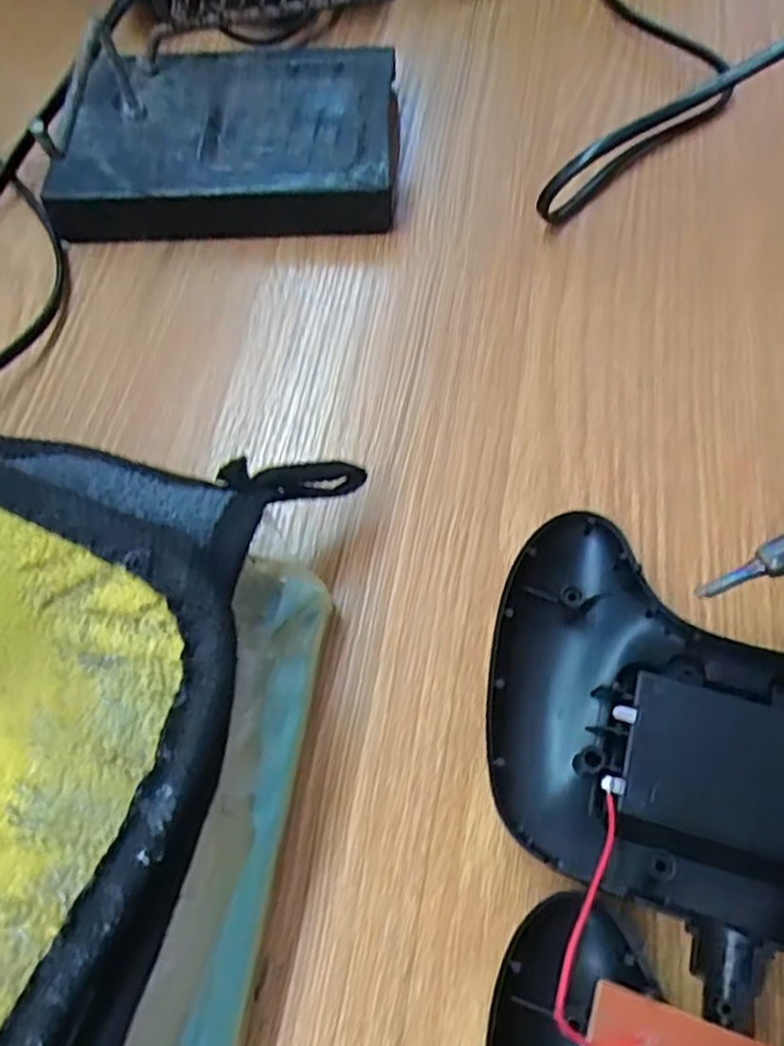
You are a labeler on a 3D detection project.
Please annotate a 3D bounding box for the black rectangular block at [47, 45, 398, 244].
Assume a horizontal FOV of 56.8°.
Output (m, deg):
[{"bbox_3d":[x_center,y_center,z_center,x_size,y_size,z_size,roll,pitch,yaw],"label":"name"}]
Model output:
[{"bbox_3d":[-0.063,-0.149,0.283,0.125,0.027,0.087,-3,63,2],"label":"black rectangular block"}]

